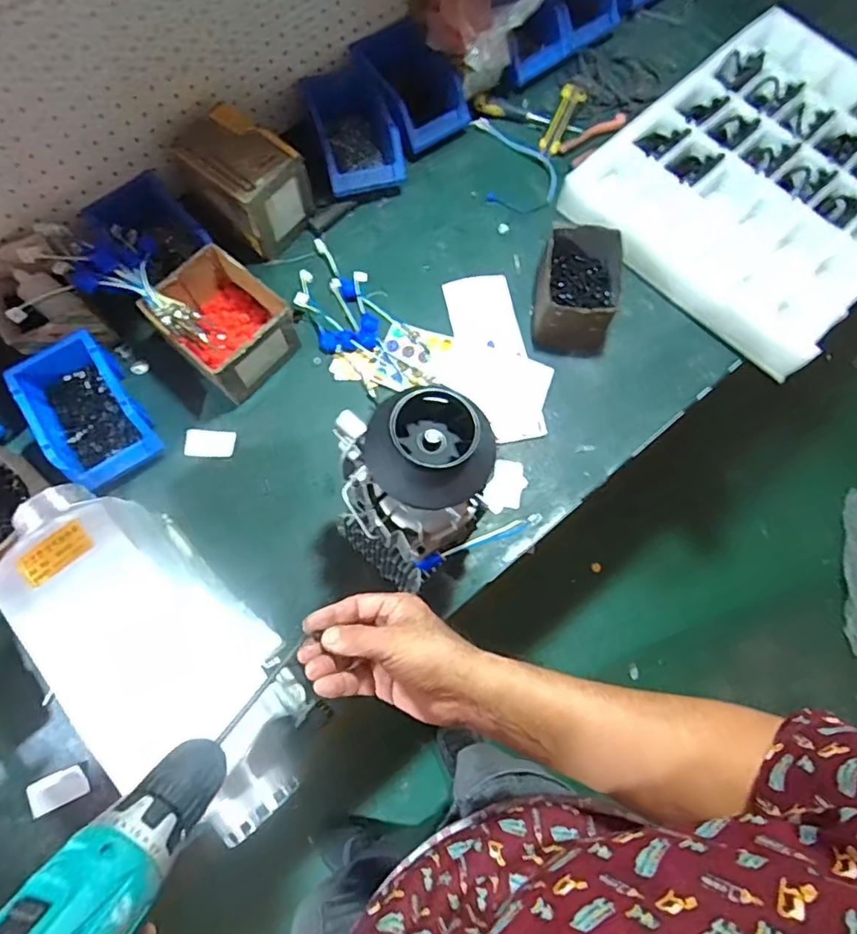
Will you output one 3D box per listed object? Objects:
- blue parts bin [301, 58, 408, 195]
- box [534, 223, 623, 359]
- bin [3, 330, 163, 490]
[{"bbox_3d":[-0.114,-0.512,0.879,0.116,0.081,0.196,-17,74,-6],"label":"blue parts bin"},{"bbox_3d":[0.210,-0.246,0.799,0.114,0.099,0.147,10,73,2],"label":"box"},{"bbox_3d":[-0.446,-0.073,0.741,0.117,0.071,0.189,-35,77,-11],"label":"bin"}]

